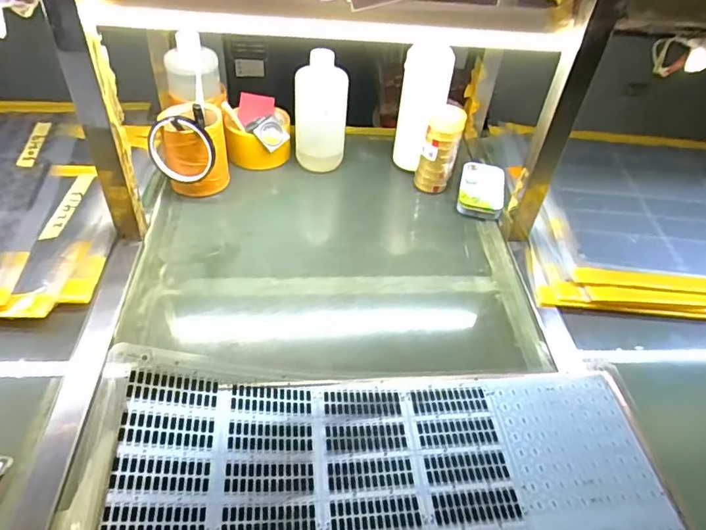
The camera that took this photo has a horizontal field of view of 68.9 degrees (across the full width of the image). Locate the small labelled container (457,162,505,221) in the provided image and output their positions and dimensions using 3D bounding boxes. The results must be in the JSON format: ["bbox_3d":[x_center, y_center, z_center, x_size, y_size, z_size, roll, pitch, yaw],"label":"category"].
[{"bbox_3d":[0.186,-0.110,0.749,0.062,0.025,0.099,12,45,6],"label":"small labelled container"}]

